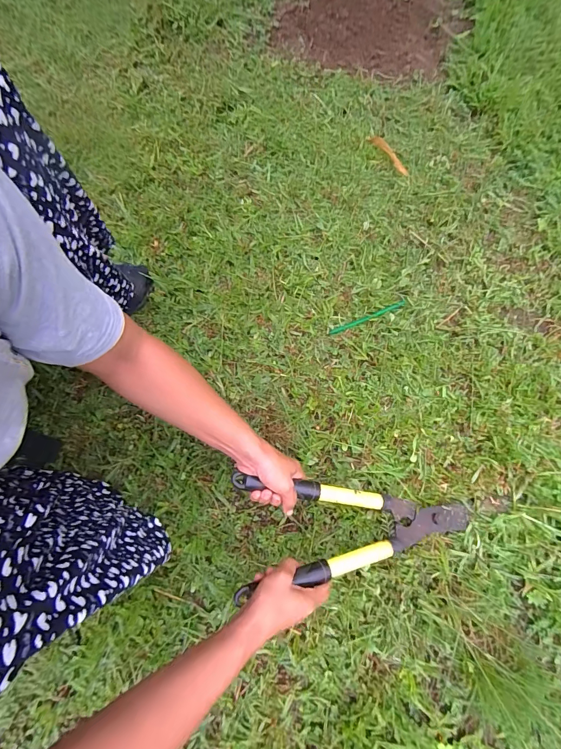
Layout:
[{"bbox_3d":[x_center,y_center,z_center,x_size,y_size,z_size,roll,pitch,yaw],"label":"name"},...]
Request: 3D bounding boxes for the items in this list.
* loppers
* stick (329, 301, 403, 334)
[{"bbox_3d":[0.121,0.237,0.553,0.386,0.033,0.151,4,70,-17],"label":"loppers"},{"bbox_3d":[0.177,-0.117,0.727,0.164,0.015,0.013,-21,72,-6],"label":"stick"}]

